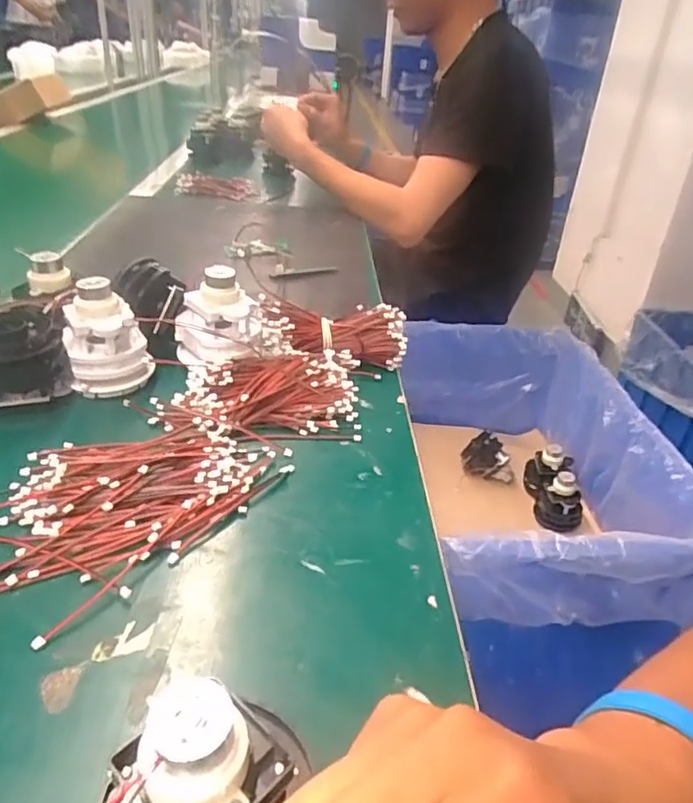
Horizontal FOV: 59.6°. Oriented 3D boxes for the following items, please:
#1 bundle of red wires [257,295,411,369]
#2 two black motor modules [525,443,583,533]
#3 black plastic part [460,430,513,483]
[{"bbox_3d":[-0.012,-0.058,0.538,0.128,0.051,0.055,0,31,-6],"label":"bundle of red wires"},{"bbox_3d":[0.320,0.126,0.934,0.062,0.084,0.118,7,31,3],"label":"two black motor modules"},{"bbox_3d":[0.234,0.094,0.998,0.088,0.048,0.048,14,32,15],"label":"black plastic part"}]

